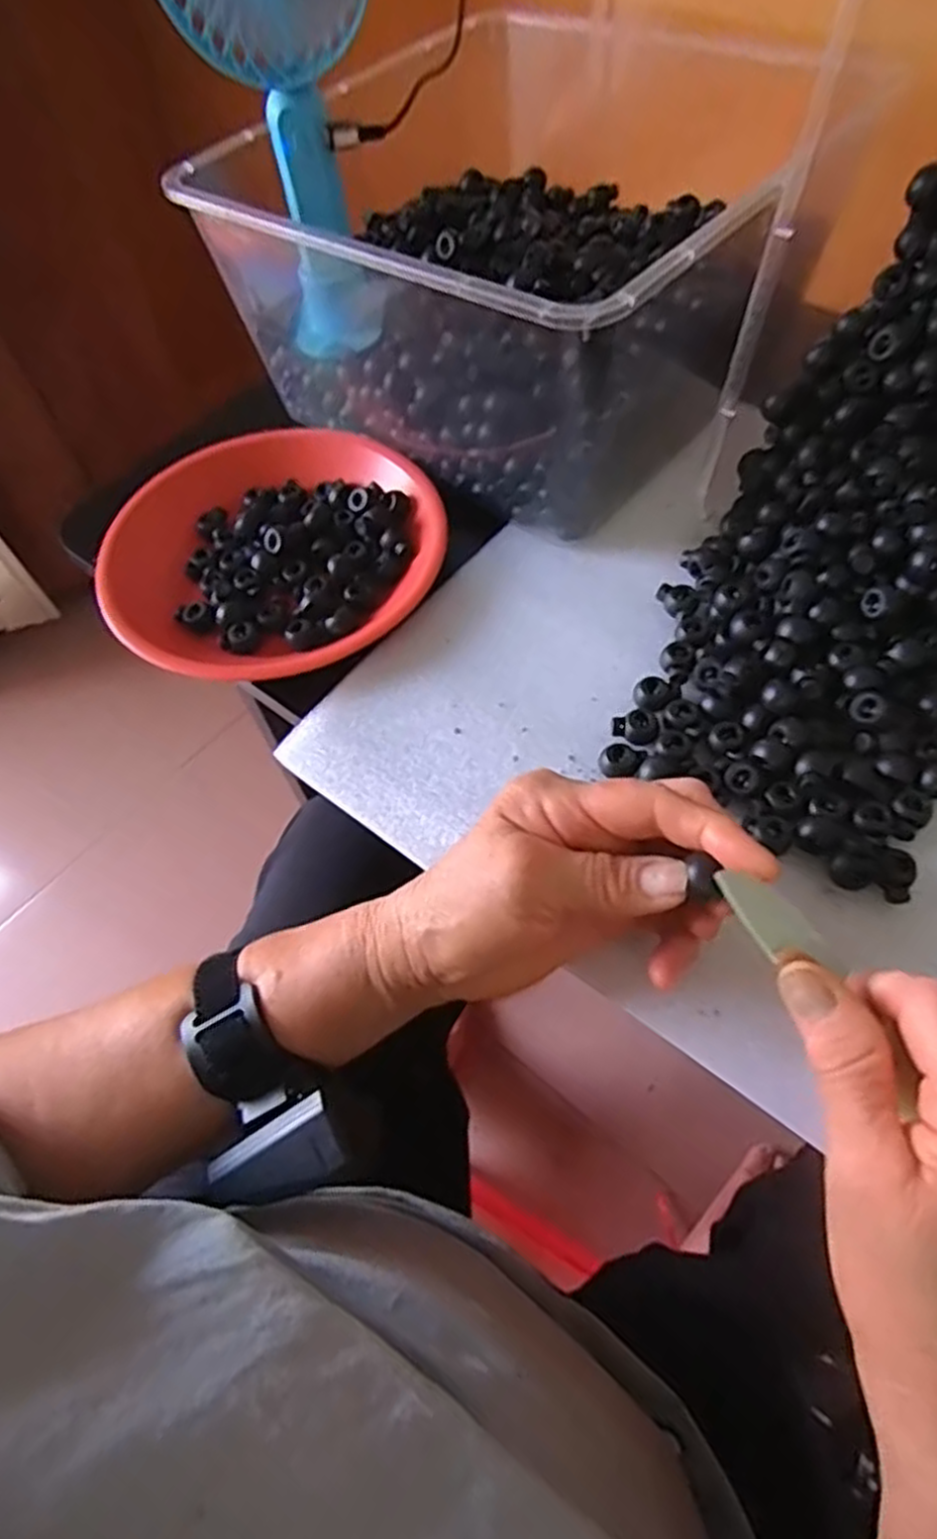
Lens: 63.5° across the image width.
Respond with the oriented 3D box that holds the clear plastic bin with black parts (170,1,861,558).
[{"bbox_3d":[0.039,-0.314,0.458,0.308,0.136,0.293,34,68,21],"label":"clear plastic bin with black parts"}]

